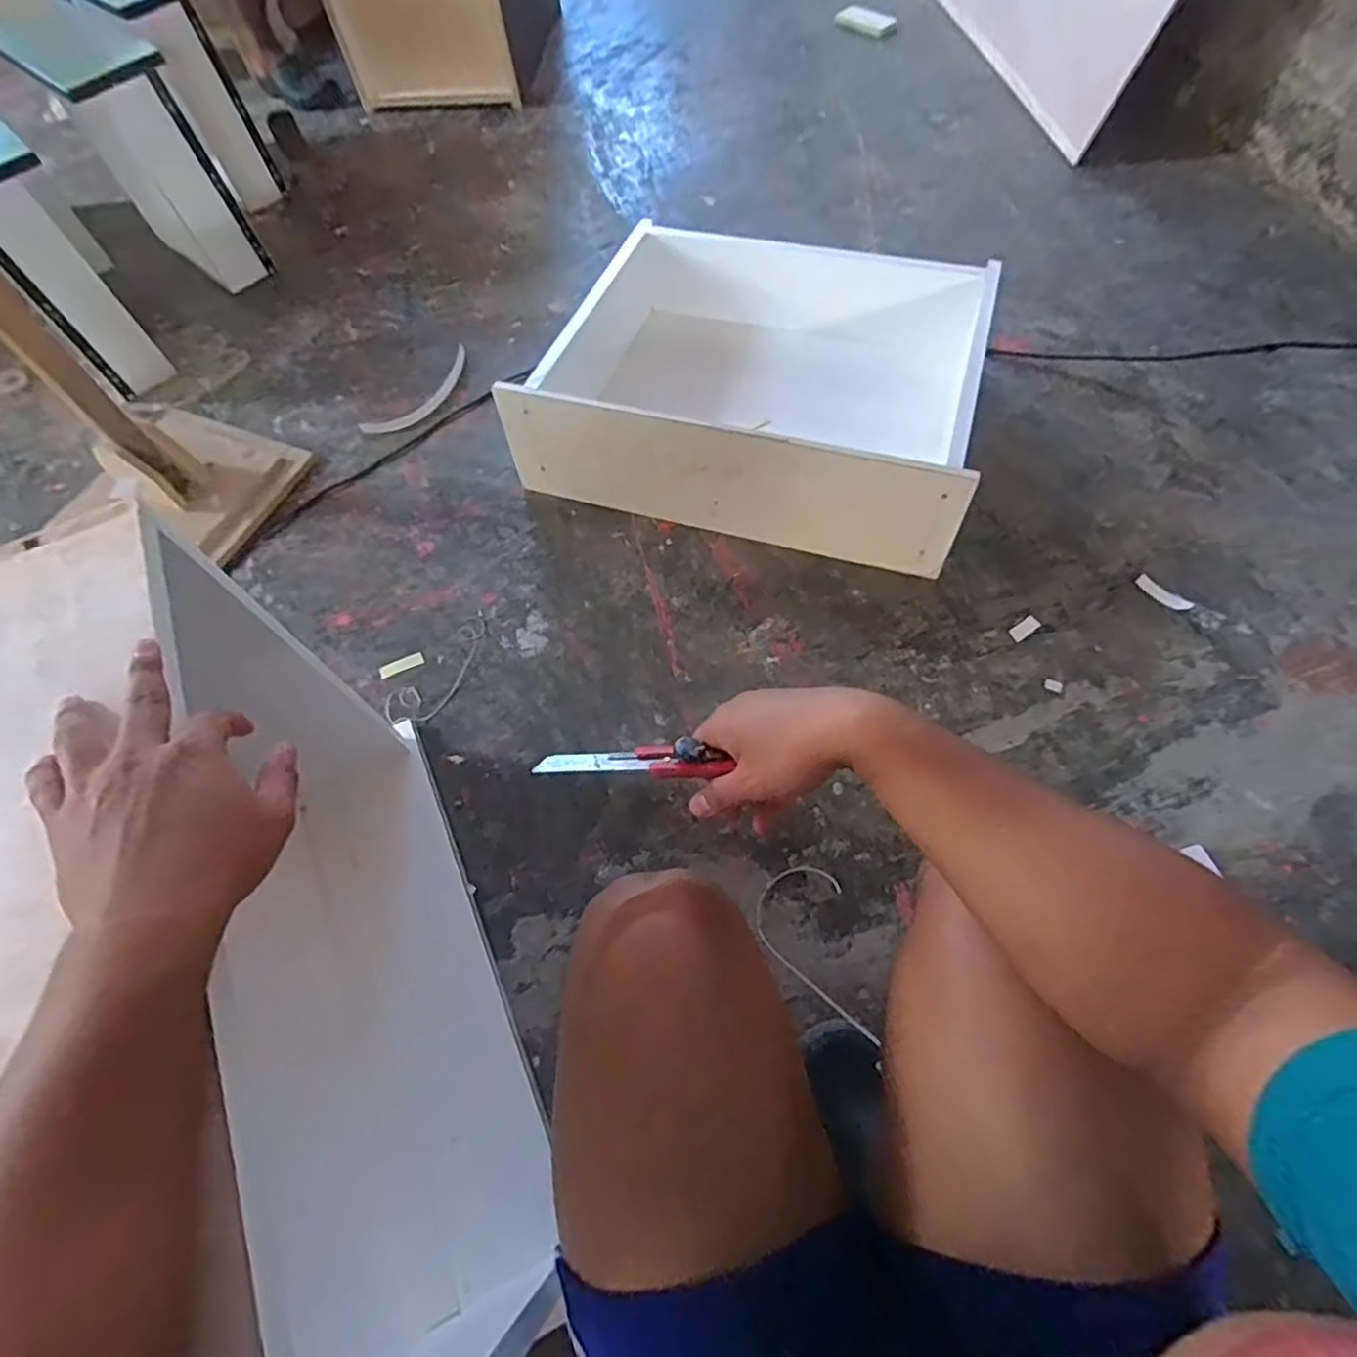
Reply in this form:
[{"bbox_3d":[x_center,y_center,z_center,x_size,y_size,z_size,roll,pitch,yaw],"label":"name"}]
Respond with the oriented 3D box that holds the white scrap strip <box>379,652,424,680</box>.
[{"bbox_3d":[-0.404,-0.019,0.996,0.063,0.004,0.022,-25,64,-9],"label":"white scrap strip"}]

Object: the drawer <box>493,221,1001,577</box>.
[{"bbox_3d":[0.131,-0.488,1.099,0.655,0.186,0.524,16,65,11],"label":"drawer"}]

